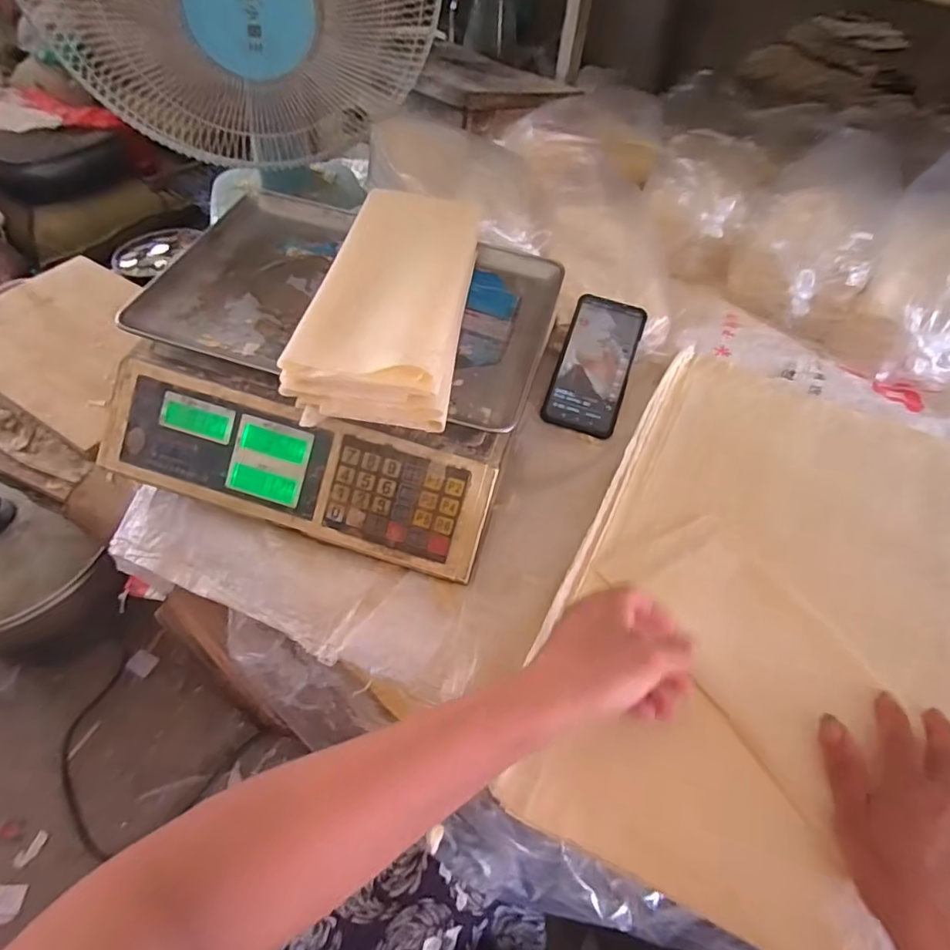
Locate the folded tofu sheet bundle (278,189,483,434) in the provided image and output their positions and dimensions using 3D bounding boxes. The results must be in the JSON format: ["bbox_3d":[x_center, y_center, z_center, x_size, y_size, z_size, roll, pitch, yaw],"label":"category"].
[{"bbox_3d":[-0.064,-0.143,0.449,0.112,0.053,0.227,7,52,1],"label":"folded tofu sheet bundle"}]

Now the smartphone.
[{"bbox_3d":[0.127,-0.118,0.595,0.075,0.010,0.156,17,77,8],"label":"smartphone"}]

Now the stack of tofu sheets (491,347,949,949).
[{"bbox_3d":[0.265,0.086,0.447,0.335,0.020,0.494,25,54,14],"label":"stack of tofu sheets"}]

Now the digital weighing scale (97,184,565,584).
[{"bbox_3d":[-0.116,-0.107,0.516,0.333,0.101,0.309,15,53,6],"label":"digital weighing scale"}]

